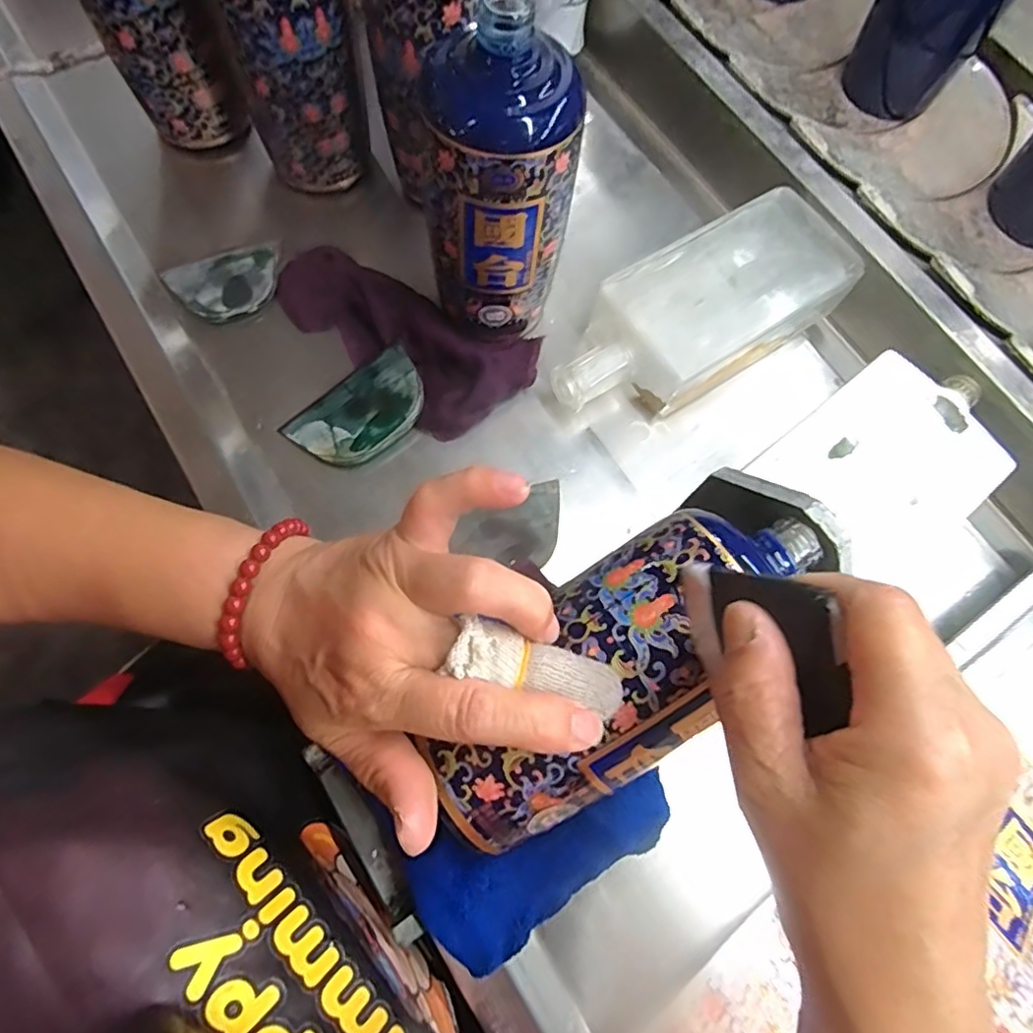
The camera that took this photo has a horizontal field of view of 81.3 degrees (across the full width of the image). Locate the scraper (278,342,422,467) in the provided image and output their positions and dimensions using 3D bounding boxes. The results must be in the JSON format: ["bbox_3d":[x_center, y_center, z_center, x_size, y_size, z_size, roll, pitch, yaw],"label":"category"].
[{"bbox_3d":[-0.099,-0.066,0.390,0.091,0.006,0.063,-37,68,-7],"label":"scraper"}]

